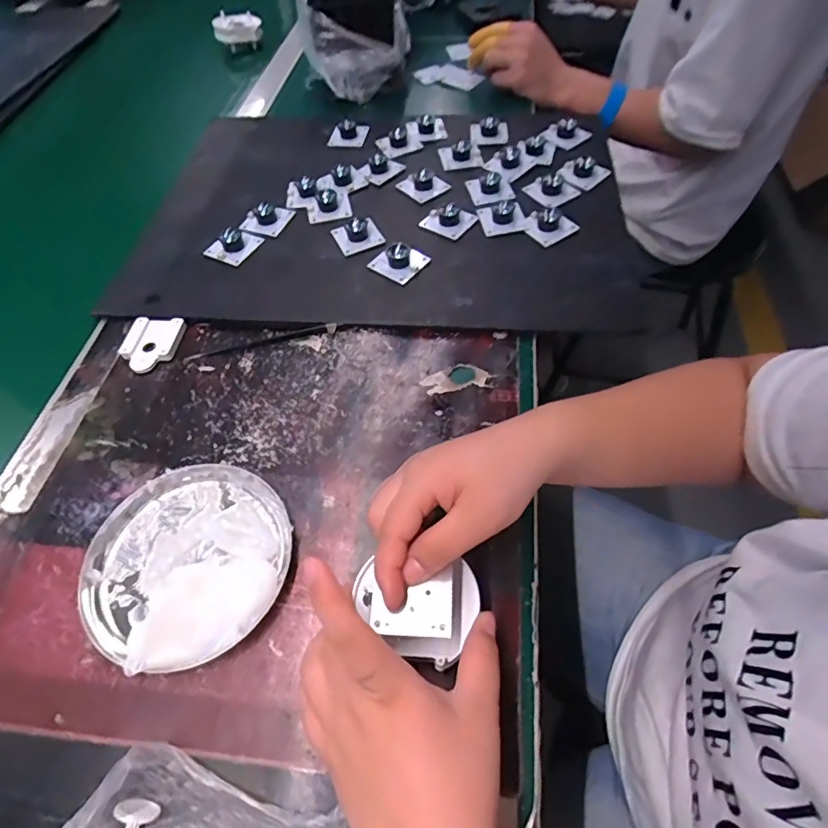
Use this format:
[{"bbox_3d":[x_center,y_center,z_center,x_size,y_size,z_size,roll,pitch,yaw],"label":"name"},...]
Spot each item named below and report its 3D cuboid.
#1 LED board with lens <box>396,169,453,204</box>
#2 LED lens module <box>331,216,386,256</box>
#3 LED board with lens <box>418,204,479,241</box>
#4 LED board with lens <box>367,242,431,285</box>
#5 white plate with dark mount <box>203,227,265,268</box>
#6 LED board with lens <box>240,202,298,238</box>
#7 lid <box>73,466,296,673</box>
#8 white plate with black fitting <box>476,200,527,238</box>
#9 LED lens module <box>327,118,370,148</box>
[{"bbox_3d":[0.010,-0.247,0.537,0.044,0.017,0.037,-30,58,-15],"label":"LED board with lens"},{"bbox_3d":[-0.055,-0.178,0.489,0.042,0.016,0.046,-20,56,-9],"label":"LED lens module"},{"bbox_3d":[0.031,-0.194,0.498,0.048,0.019,0.041,25,61,20],"label":"LED board with lens"},{"bbox_3d":[-0.015,-0.146,0.465,0.045,0.021,0.040,29,63,22],"label":"LED board with lens"},{"bbox_3d":[-0.176,-0.169,0.491,0.038,0.022,0.046,23,61,19],"label":"white plate with dark mount"},{"bbox_3d":[-0.150,-0.202,0.515,0.042,0.018,0.043,14,58,14],"label":"LED board with lens"},{"bbox_3d":[-0.144,0.090,0.323,0.126,0.022,0.126,-2,55,3],"label":"lid"},{"bbox_3d":[0.087,-0.194,0.496,0.040,0.017,0.043,-9,55,-1],"label":"white plate with black fitting"},{"bbox_3d":[-0.079,-0.340,0.605,0.041,0.015,0.049,7,57,10],"label":"LED lens module"}]

